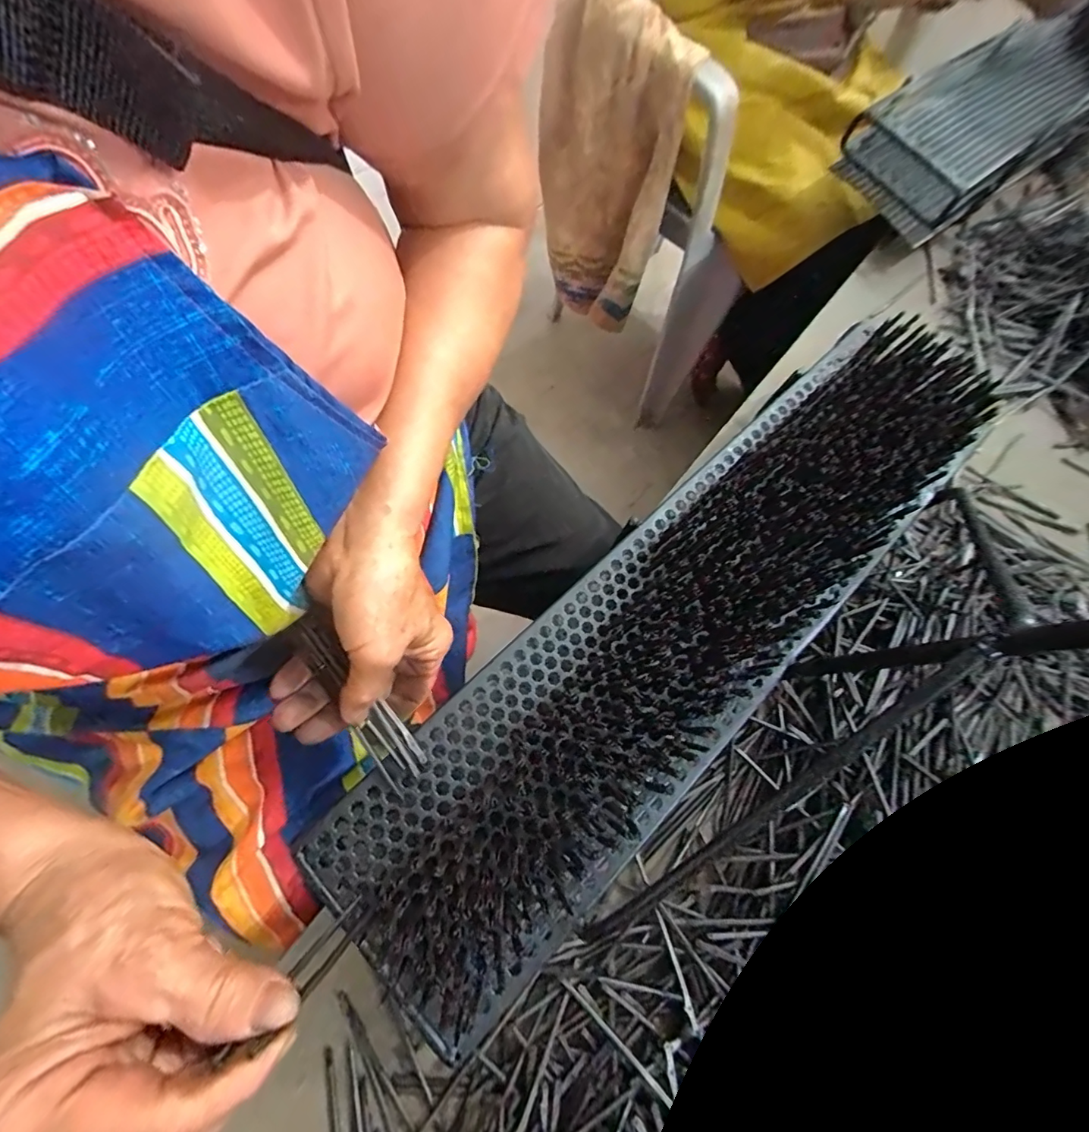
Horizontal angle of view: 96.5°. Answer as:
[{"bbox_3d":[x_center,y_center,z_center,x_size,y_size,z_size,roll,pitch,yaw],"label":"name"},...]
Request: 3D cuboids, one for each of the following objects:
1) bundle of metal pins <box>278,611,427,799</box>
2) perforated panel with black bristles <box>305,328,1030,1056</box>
[{"bbox_3d":[-0.114,0.081,0.290,0.026,0.007,0.116,-38,93,-12],"label":"bundle of metal pins"},{"bbox_3d":[0.109,0.026,0.329,0.583,0.039,0.146,-42,79,-16],"label":"perforated panel with black bristles"}]

